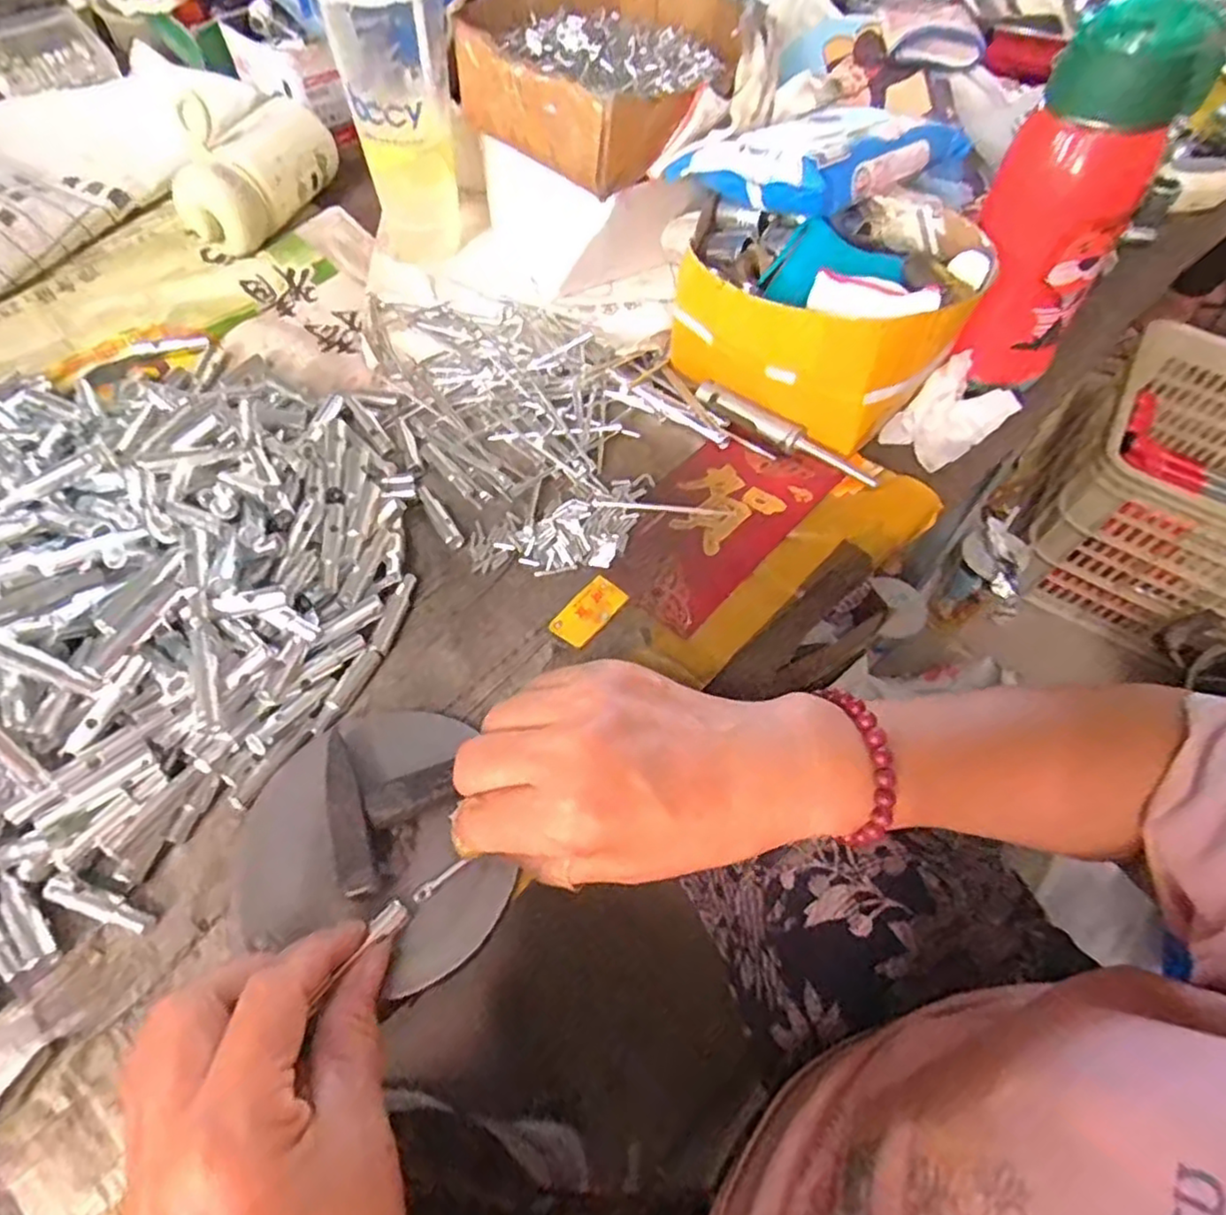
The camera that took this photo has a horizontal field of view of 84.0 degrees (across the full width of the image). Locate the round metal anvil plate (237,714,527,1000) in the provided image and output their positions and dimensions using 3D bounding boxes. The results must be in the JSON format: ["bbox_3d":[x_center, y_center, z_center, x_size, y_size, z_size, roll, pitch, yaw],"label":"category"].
[{"bbox_3d":[-0.113,0.107,0.307,0.112,0.031,0.123,-18,62,-12],"label":"round metal anvil plate"}]

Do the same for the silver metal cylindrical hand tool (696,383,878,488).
[{"bbox_3d":[0.112,-0.115,0.450,0.135,0.012,0.015,38,66,18],"label":"silver metal cylindrical hand tool"}]

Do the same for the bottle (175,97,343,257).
[{"bbox_3d":[-0.292,-0.357,0.558,0.063,0.076,0.155,18,61,8],"label":"bottle"}]

